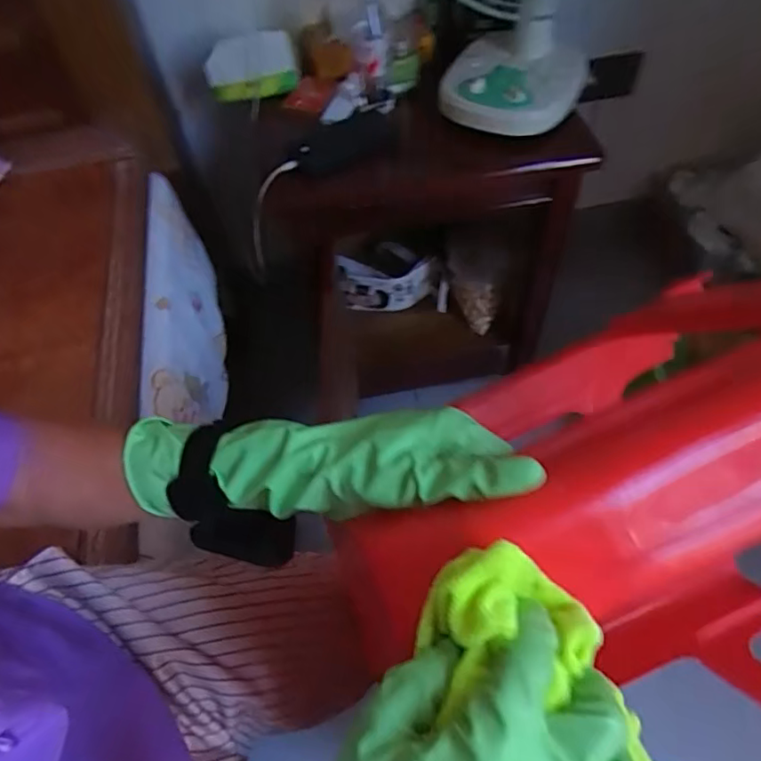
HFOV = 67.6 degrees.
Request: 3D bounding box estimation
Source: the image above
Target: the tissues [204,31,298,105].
[{"bbox_3d":[-0.207,-0.499,0.908,0.144,0.095,0.033,-5,55,0],"label":"tissues"}]

